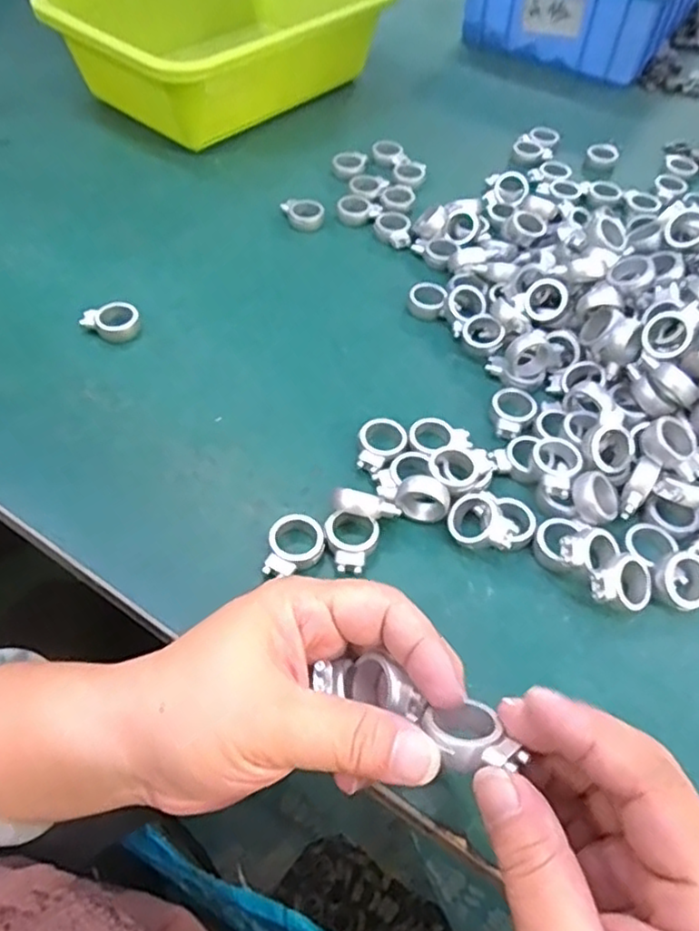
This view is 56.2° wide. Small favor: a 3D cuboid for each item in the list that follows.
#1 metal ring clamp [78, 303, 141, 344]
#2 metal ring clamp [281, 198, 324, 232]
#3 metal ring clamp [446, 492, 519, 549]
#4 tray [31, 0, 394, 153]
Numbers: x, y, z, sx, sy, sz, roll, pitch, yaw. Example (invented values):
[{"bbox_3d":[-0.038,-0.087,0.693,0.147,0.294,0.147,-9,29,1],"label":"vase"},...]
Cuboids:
[{"bbox_3d":[-0.145,-0.087,0.395,0.034,0.011,0.023,1,54,-1],"label":"metal ring clamp"},{"bbox_3d":[-0.034,-0.186,0.481,0.030,0.014,0.024,-5,54,-6],"label":"metal ring clamp"},{"bbox_3d":[0.063,0.030,0.315,0.026,0.015,0.033,-39,46,1],"label":"metal ring clamp"},{"bbox_3d":[-0.105,-0.368,0.565,0.194,0.078,0.260,34,60,21],"label":"tray"}]

